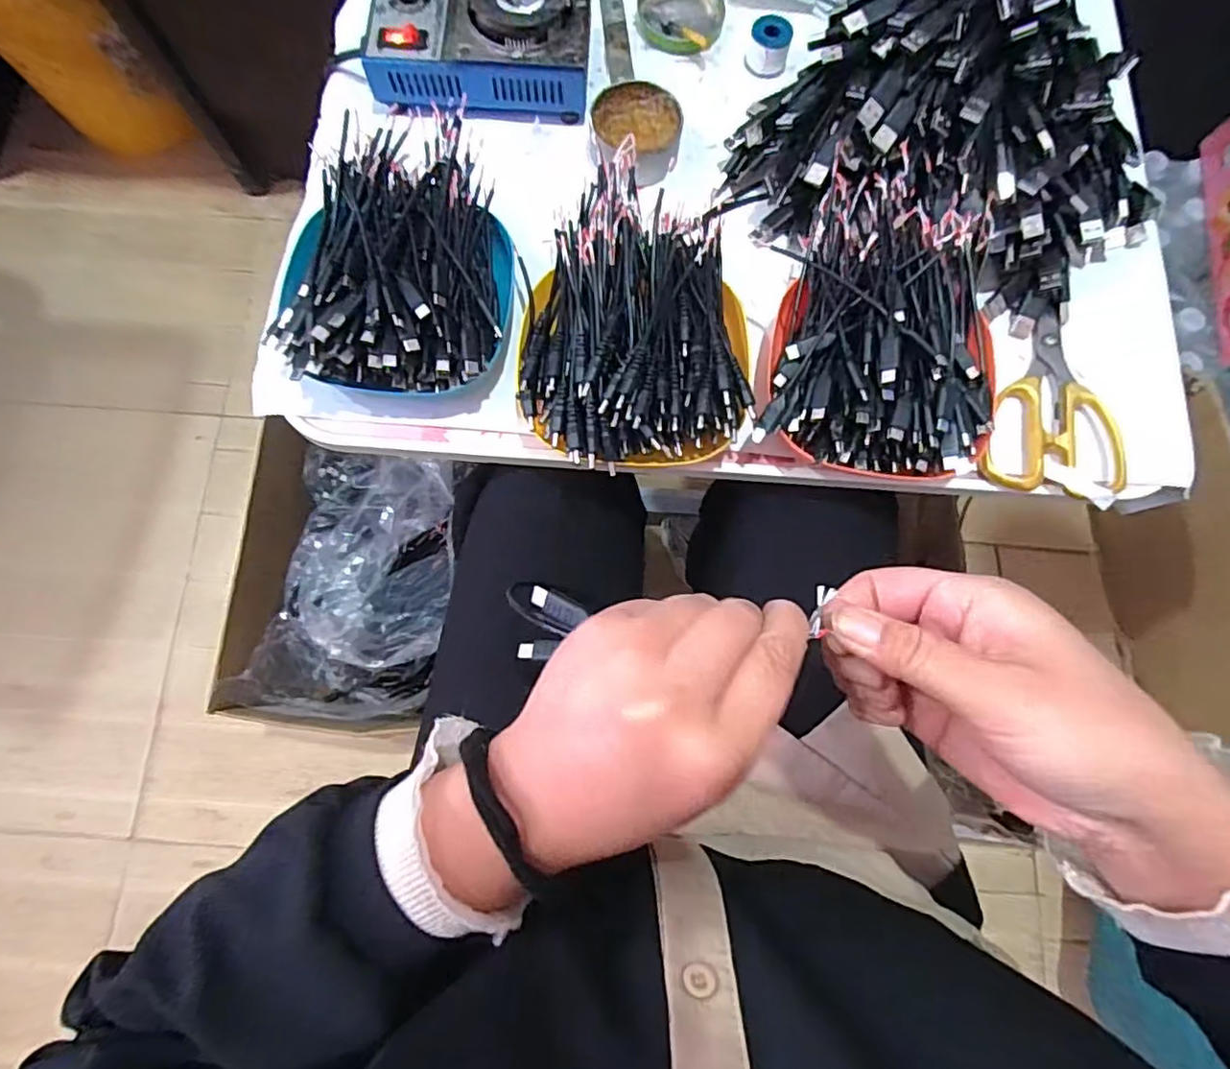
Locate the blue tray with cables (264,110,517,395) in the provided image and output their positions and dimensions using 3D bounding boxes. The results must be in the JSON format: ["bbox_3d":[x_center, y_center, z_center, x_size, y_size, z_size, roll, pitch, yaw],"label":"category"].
[{"bbox_3d":[-0.130,-0.172,0.382,0.129,0.056,0.173,4,78,0],"label":"blue tray with cables"}]

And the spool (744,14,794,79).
[{"bbox_3d":[0.115,-0.364,0.464,0.030,0.026,0.029,0,78,-1],"label":"spool"}]

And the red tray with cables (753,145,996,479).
[{"bbox_3d":[0.165,-0.133,0.386,0.135,0.073,0.197,7,78,0],"label":"red tray with cables"}]

